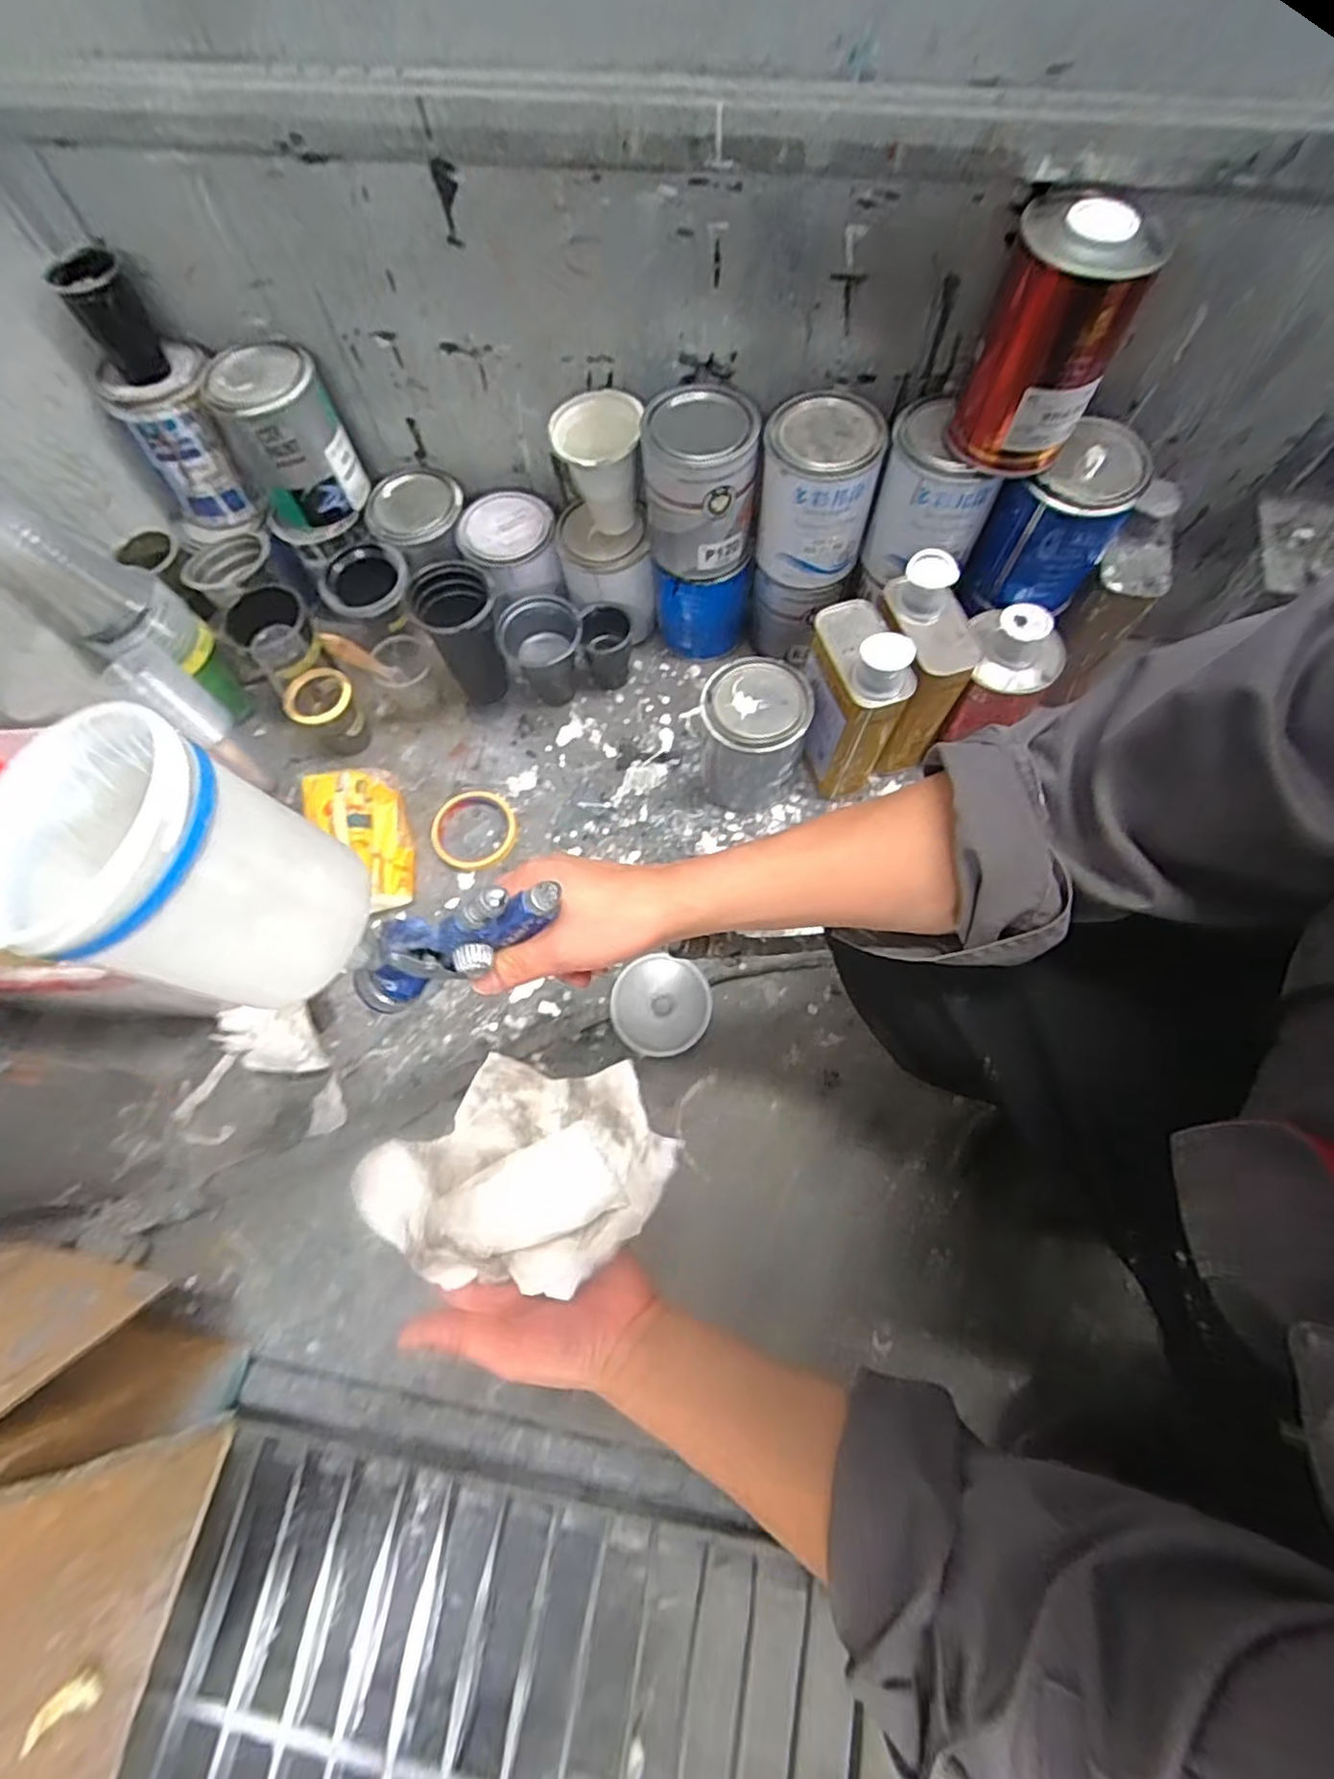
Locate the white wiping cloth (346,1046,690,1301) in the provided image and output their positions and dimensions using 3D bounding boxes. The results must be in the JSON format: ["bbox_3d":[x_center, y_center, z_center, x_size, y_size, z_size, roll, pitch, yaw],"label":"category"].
[{"bbox_3d":[-0.084,0.177,0.413,0.166,0.059,0.137,-40,73,-13],"label":"white wiping cloth"}]

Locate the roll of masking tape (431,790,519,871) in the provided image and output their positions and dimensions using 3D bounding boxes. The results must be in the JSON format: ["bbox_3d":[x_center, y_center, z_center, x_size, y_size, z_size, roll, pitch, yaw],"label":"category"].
[{"bbox_3d":[-0.211,-0.069,0.762,0.086,0.024,0.093,-1,69,1],"label":"roll of masking tape"}]

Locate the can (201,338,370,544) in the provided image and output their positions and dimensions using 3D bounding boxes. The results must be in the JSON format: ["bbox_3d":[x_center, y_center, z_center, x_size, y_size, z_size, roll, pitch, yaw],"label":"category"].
[{"bbox_3d":[-0.395,-0.466,0.722,0.111,0.140,0.115,-1,69,1],"label":"can"}]

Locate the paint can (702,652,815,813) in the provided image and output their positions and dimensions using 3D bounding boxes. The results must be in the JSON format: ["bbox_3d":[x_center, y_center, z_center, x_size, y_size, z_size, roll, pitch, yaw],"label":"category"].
[{"bbox_3d":[0.089,-0.156,0.724,0.098,0.136,0.093,-1,69,1],"label":"paint can"}]

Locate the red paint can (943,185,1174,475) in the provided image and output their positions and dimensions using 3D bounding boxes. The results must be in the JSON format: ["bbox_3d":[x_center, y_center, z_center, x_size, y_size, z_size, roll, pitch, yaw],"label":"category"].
[{"bbox_3d":[0.282,-0.405,0.519,0.093,0.156,0.085,15,70,7],"label":"red paint can"}]

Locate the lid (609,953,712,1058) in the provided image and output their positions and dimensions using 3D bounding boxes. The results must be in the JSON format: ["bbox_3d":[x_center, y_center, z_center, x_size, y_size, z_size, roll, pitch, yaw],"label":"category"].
[{"bbox_3d":[-0.007,0.114,0.672,0.088,0.026,0.088,-1,69,1],"label":"lid"}]

